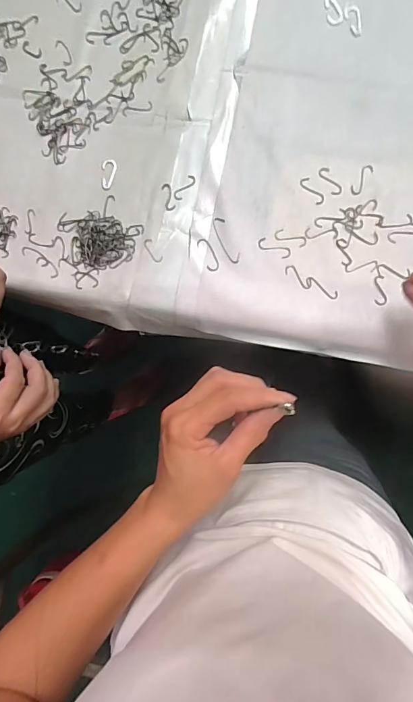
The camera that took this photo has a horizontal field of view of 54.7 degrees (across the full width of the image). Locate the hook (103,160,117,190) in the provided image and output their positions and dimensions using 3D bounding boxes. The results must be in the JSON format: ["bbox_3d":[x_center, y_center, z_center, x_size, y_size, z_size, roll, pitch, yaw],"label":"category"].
[{"bbox_3d":[-0.123,-0.225,0.508,0.017,0.004,0.038,2,88,6],"label":"hook"}]

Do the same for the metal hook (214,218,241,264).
[{"bbox_3d":[0.025,-0.135,0.485,0.015,0.004,0.063,-24,85,5],"label":"metal hook"}]

